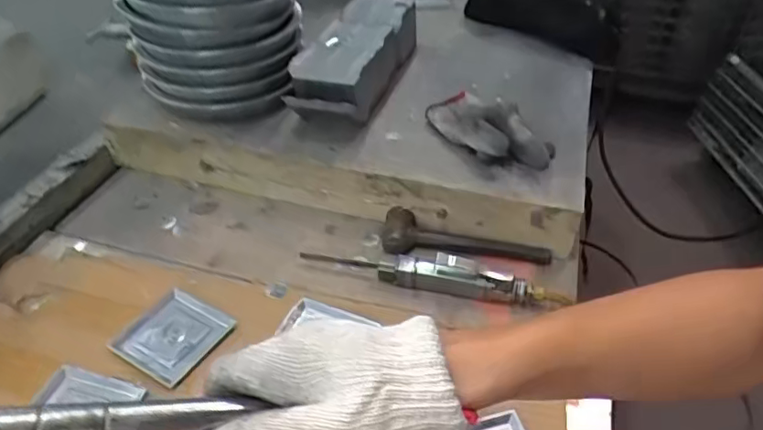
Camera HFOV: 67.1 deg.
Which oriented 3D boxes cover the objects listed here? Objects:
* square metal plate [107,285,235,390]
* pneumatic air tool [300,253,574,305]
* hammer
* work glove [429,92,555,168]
[{"bbox_3d":[-0.207,0.119,0.572,0.097,0.011,0.088,23,44,25],"label":"square metal plate"},{"bbox_3d":[0.050,0.060,0.618,0.277,0.047,0.030,11,40,12],"label":"pneumatic air tool"},{"bbox_3d":[0.095,0.030,0.658,0.188,0.038,0.043,7,40,8],"label":"hammer"},{"bbox_3d":[0.130,-0.110,0.695,0.084,0.044,0.177,-25,46,-26],"label":"work glove"}]

